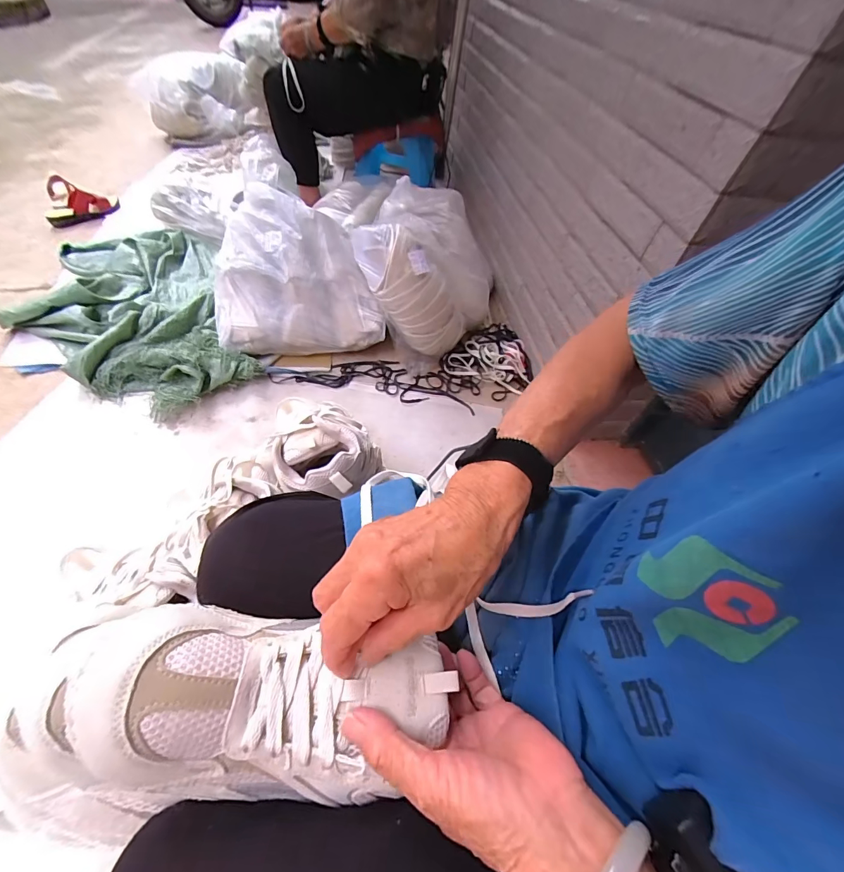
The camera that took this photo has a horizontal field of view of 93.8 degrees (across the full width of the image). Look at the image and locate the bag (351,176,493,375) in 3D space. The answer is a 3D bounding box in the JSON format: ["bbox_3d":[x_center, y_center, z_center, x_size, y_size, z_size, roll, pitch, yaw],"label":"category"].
[{"bbox_3d":[0.009,-0.402,1.028,0.304,0.284,0.334,-20,58,-23],"label":"bag"}]

